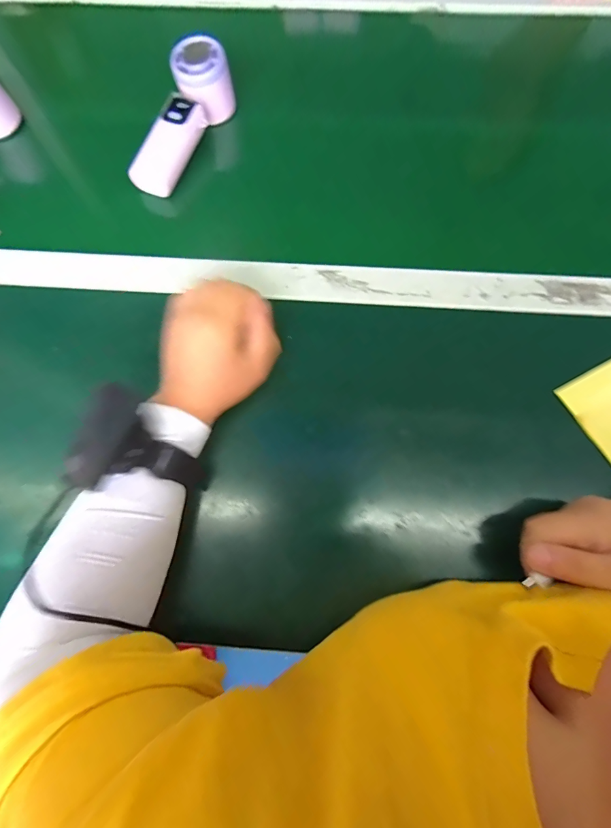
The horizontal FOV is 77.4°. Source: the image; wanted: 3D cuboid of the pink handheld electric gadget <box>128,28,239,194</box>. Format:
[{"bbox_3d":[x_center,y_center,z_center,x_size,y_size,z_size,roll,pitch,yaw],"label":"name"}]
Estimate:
[{"bbox_3d":[-0.131,-0.313,0.402,0.055,0.052,0.160,20,75,6],"label":"pink handheld electric gadget"}]

